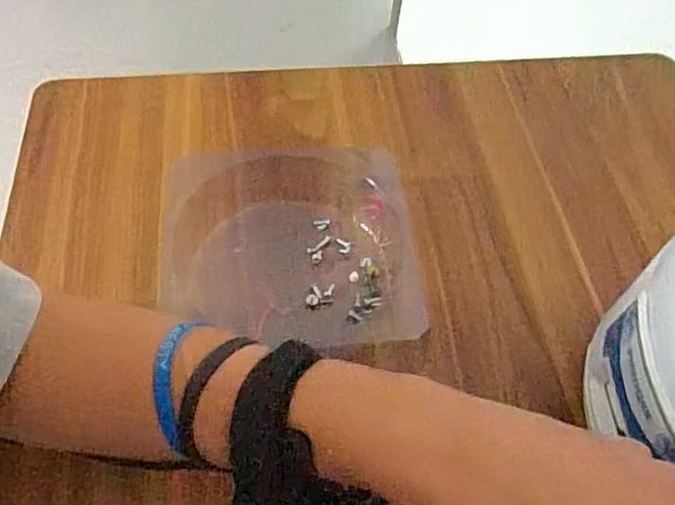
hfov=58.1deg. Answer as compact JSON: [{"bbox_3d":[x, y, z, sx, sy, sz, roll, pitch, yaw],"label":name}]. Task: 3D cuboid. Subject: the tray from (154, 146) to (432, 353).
[{"bbox_3d":[-0.034,-0.010,0.437,0.180,0.032,0.157,-3,57,-6],"label":"tray"}]

